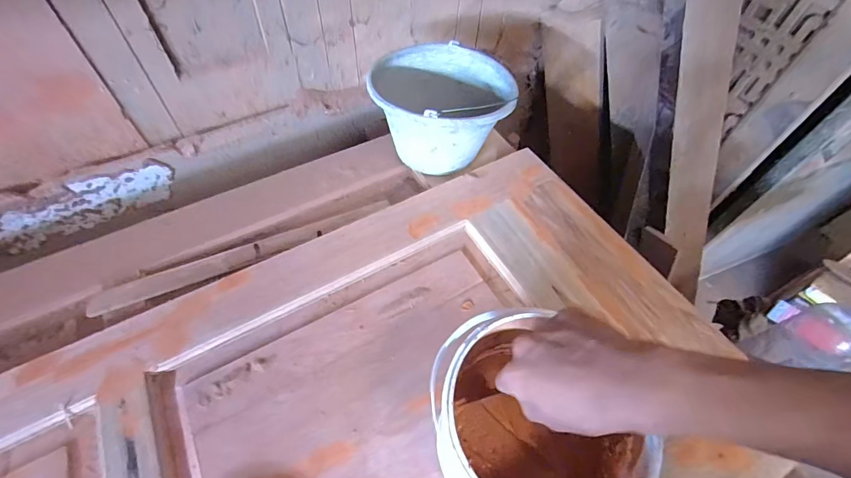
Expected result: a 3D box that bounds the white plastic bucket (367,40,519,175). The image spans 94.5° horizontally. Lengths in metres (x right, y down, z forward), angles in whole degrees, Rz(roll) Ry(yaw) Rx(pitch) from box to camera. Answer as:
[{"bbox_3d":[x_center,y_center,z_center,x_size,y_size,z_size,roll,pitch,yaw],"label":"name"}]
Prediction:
[{"bbox_3d":[0.027,-0.251,0.752,0.248,0.157,0.268,0,54,0],"label":"white plastic bucket"}]

